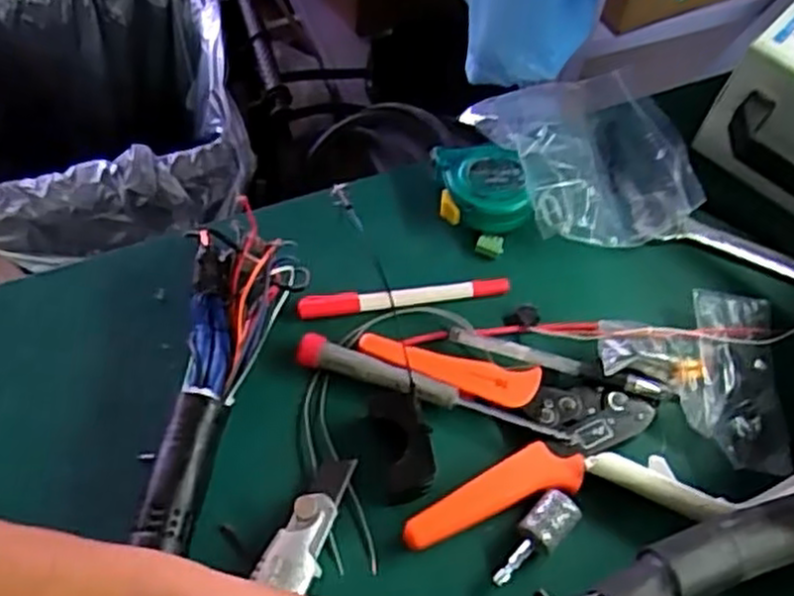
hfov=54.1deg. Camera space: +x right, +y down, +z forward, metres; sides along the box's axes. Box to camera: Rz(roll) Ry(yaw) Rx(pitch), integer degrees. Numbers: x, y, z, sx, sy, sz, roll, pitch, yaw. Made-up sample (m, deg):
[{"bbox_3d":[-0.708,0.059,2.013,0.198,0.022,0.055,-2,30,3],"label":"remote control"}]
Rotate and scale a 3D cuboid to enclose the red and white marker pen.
[{"bbox_3d":[0.005,-0.001,0.507,0.138,0.008,0.012,-6,61,-7],"label":"red and white marker pen"}]

